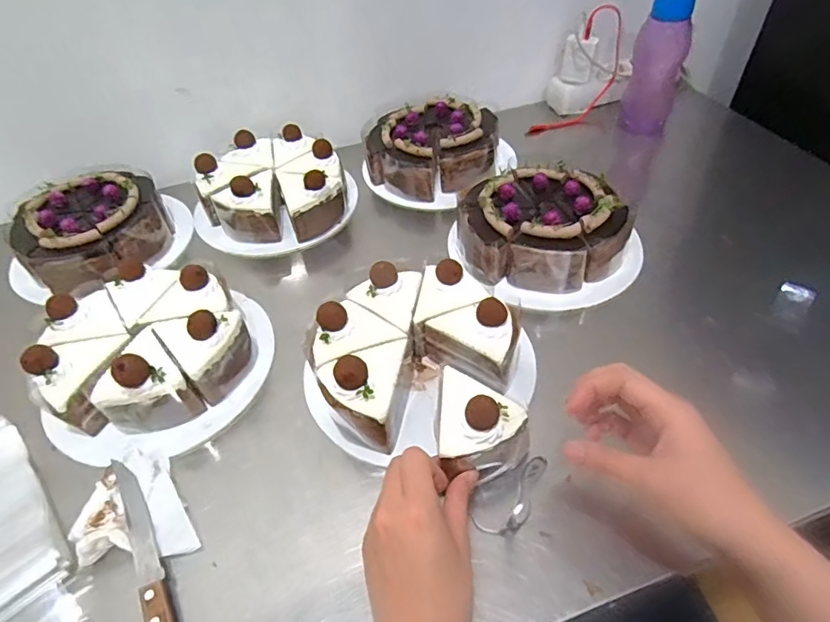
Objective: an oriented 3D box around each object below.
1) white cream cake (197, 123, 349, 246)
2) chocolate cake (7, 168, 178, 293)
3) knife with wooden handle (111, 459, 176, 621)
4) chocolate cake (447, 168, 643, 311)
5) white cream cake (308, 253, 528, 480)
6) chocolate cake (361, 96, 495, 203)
[{"bbox_3d":[-0.174,-0.163,0.653,0.178,0.073,0.150,9,48,12],"label":"white cream cake"},{"bbox_3d":[-0.372,-0.093,0.603,0.162,0.059,0.191,-31,52,-23],"label":"chocolate cake"},{"bbox_3d":[-0.187,0.187,0.363,0.018,0.011,0.197,-24,50,-18],"label":"knife with wooden handle"},{"bbox_3d":[0.142,-0.083,0.563,0.163,0.074,0.161,-2,47,2],"label":"chocolate cake"},{"bbox_3d":[0.000,0.043,0.440,0.176,0.068,0.183,1,47,5],"label":"white cream cake"},{"bbox_3d":[0.023,-0.225,0.698,0.170,0.068,0.148,5,47,8],"label":"chocolate cake"}]

